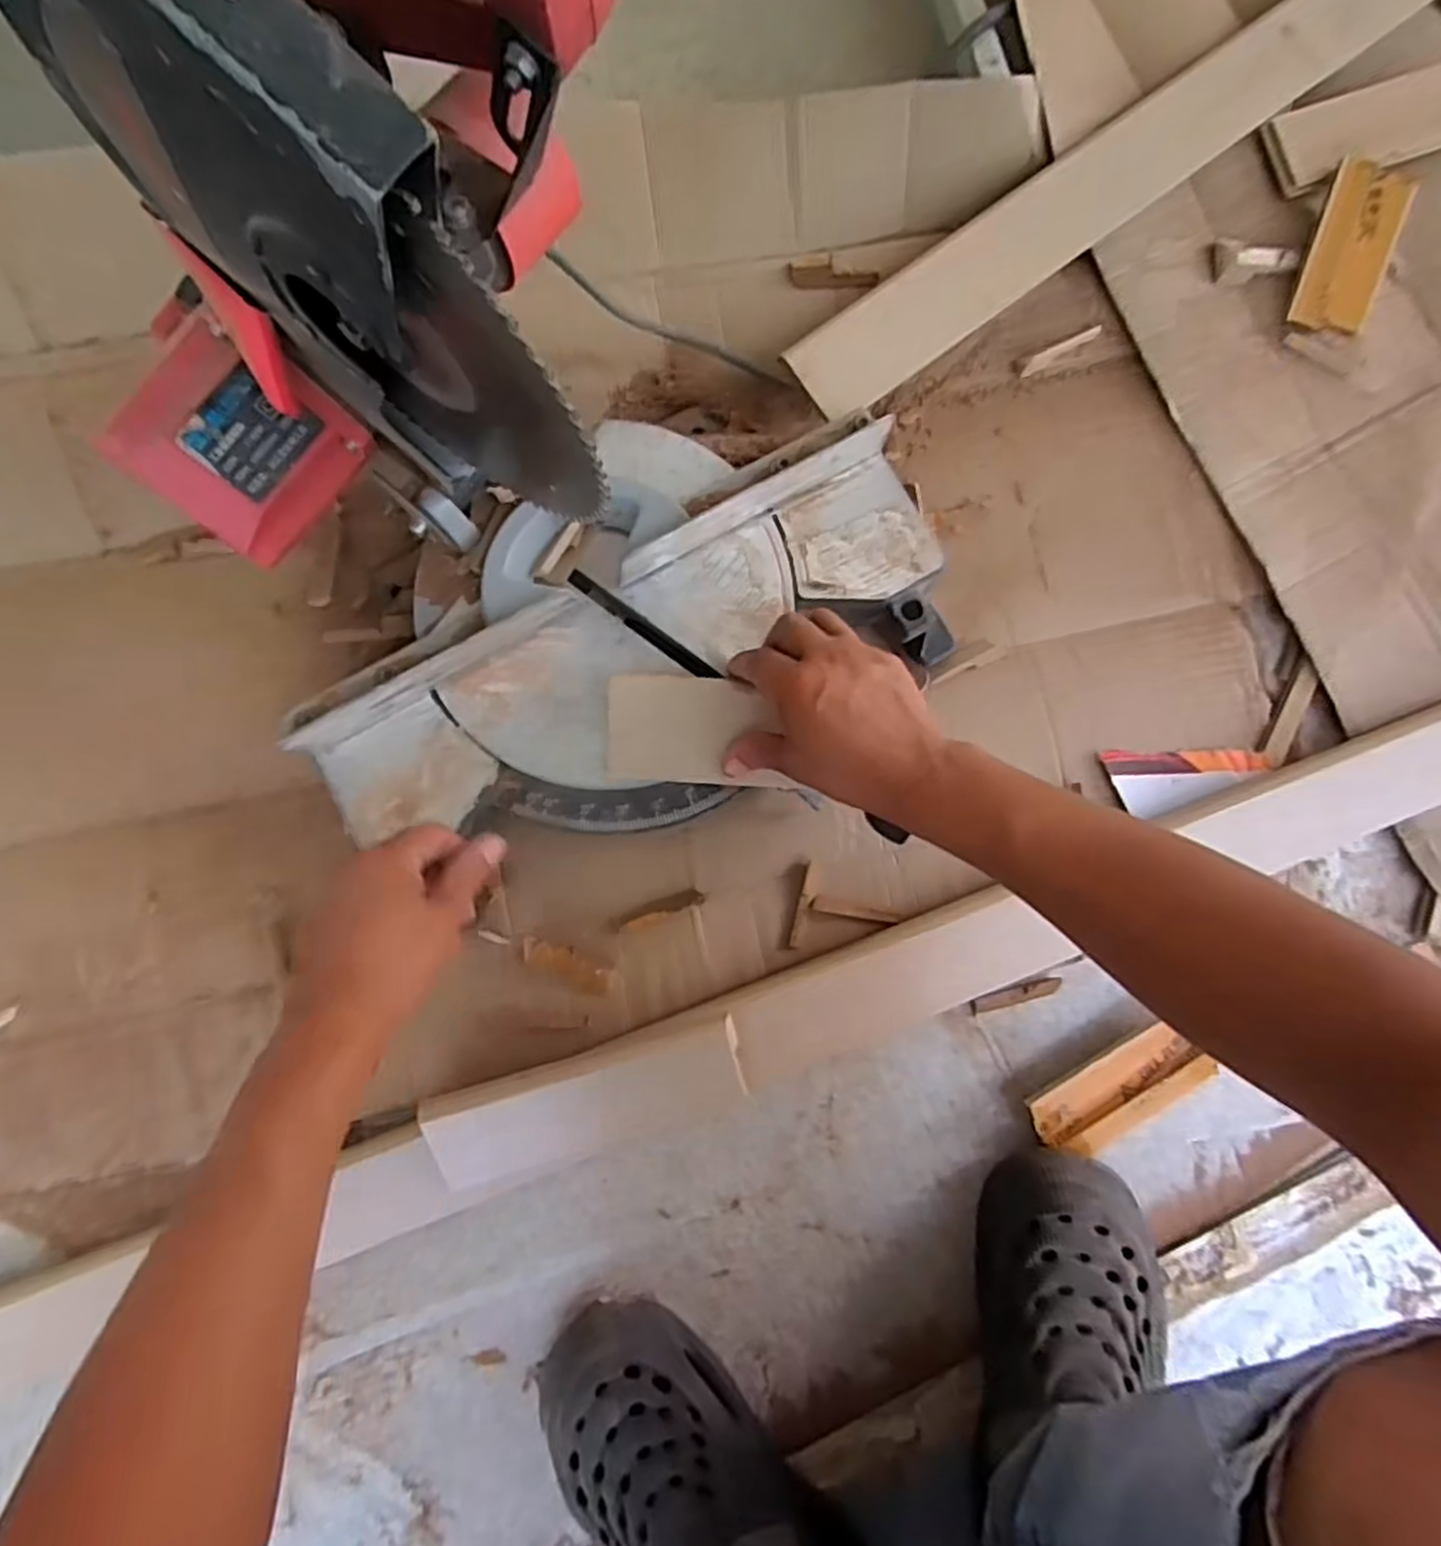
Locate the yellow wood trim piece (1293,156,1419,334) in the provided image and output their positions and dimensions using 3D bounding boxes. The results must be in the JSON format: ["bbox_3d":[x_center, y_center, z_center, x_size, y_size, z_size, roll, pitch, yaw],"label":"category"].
[{"bbox_3d":[0.496,-0.408,0.599,0.065,0.011,0.112,9,106,-6],"label":"yellow wood trim piece"}]

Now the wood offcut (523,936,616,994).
[{"bbox_3d":[-0.112,0.141,0.559,0.072,0.010,0.022,26,84,0],"label":"wood offcut"}]

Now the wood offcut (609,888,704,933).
[{"bbox_3d":[-0.048,0.102,0.574,0.071,0.004,0.013,-18,86,-4],"label":"wood offcut"}]

